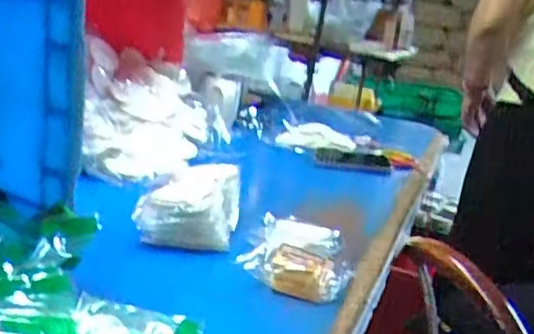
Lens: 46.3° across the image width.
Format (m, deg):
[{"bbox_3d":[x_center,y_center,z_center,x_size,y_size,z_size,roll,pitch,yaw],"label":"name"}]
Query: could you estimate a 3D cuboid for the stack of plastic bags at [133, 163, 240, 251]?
[{"bbox_3d":[-0.115,0.053,0.954,0.137,0.079,0.162,9,18,3],"label":"stack of plastic bags"}]

